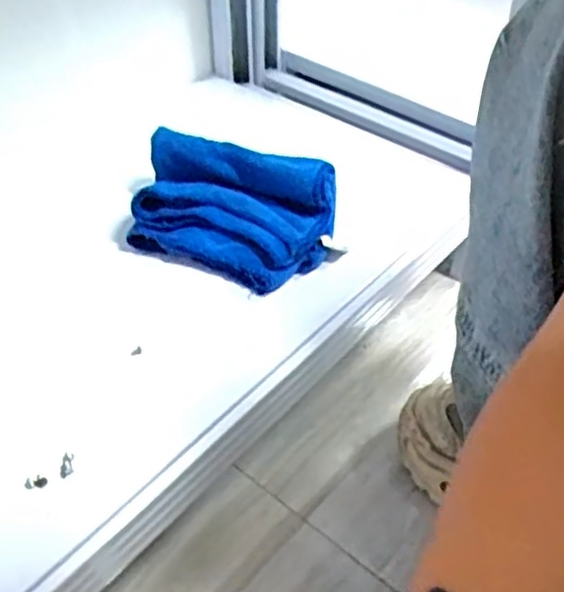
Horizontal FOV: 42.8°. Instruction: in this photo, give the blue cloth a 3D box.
[{"bbox_3d":[-0.049,-0.077,0.646,0.178,0.069,0.112,10,45,13],"label":"blue cloth"}]

